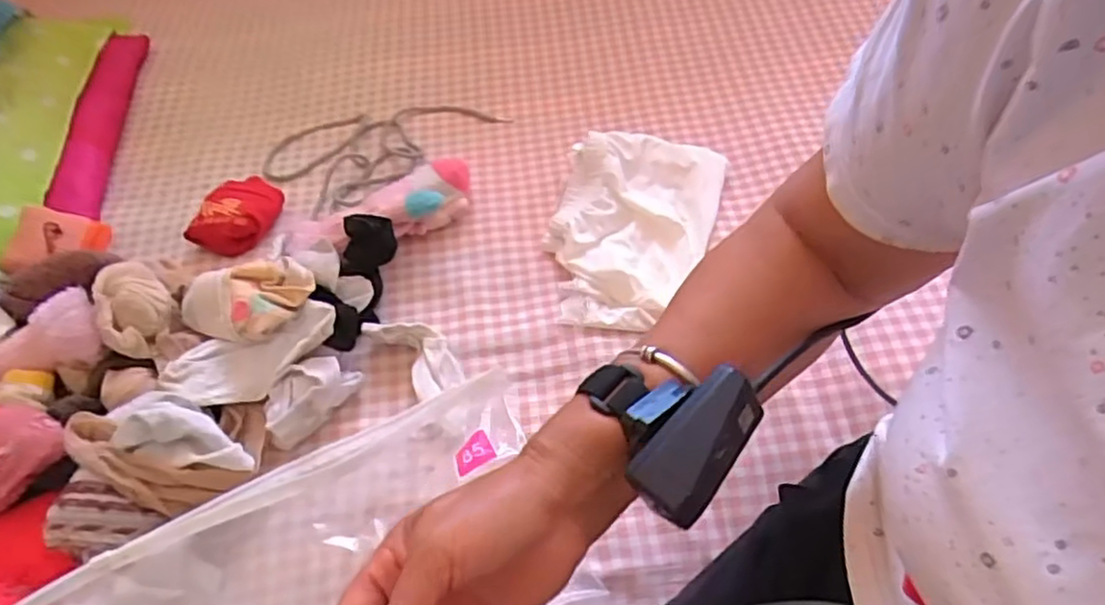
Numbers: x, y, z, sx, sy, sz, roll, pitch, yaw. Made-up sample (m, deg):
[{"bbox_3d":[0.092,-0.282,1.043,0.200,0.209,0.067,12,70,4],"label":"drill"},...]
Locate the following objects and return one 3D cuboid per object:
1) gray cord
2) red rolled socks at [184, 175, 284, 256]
[{"bbox_3d":[-0.199,-0.189,0.806,0.250,0.018,0.143,-34,57,-19],"label":"gray cord"},{"bbox_3d":[-0.318,-0.094,0.716,0.065,0.037,0.098,11,54,14],"label":"red rolled socks"}]

